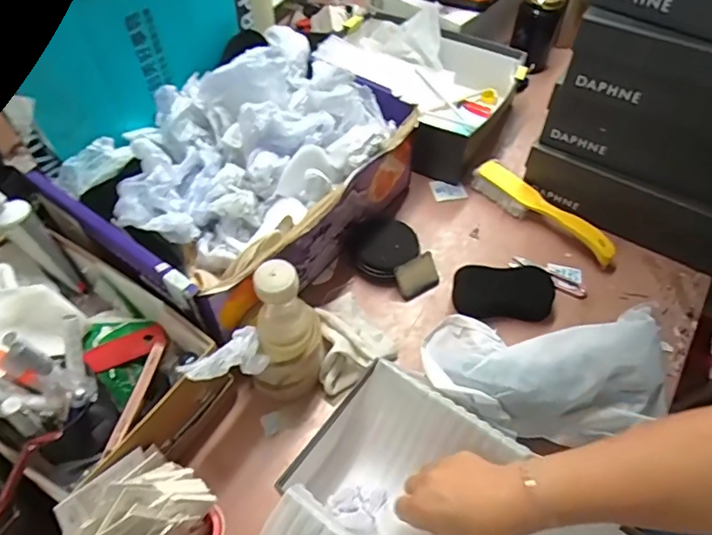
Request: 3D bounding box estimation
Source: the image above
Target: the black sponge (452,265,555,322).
[{"bbox_3d":[0.192,0.031,0.687,0.130,0.026,0.065,1,52,0],"label":"black sponge"}]

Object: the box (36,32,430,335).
[{"bbox_3d":[-0.140,-0.128,0.691,0.298,0.209,0.389,32,59,22],"label":"box"}]

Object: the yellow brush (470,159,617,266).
[{"bbox_3d":[0.264,-0.081,0.764,0.041,0.046,0.227,-34,60,-24],"label":"yellow brush"}]

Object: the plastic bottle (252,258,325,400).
[{"bbox_3d":[-0.073,0.065,0.560,0.078,0.182,0.077,-2,52,-2],"label":"plastic bottle"}]

